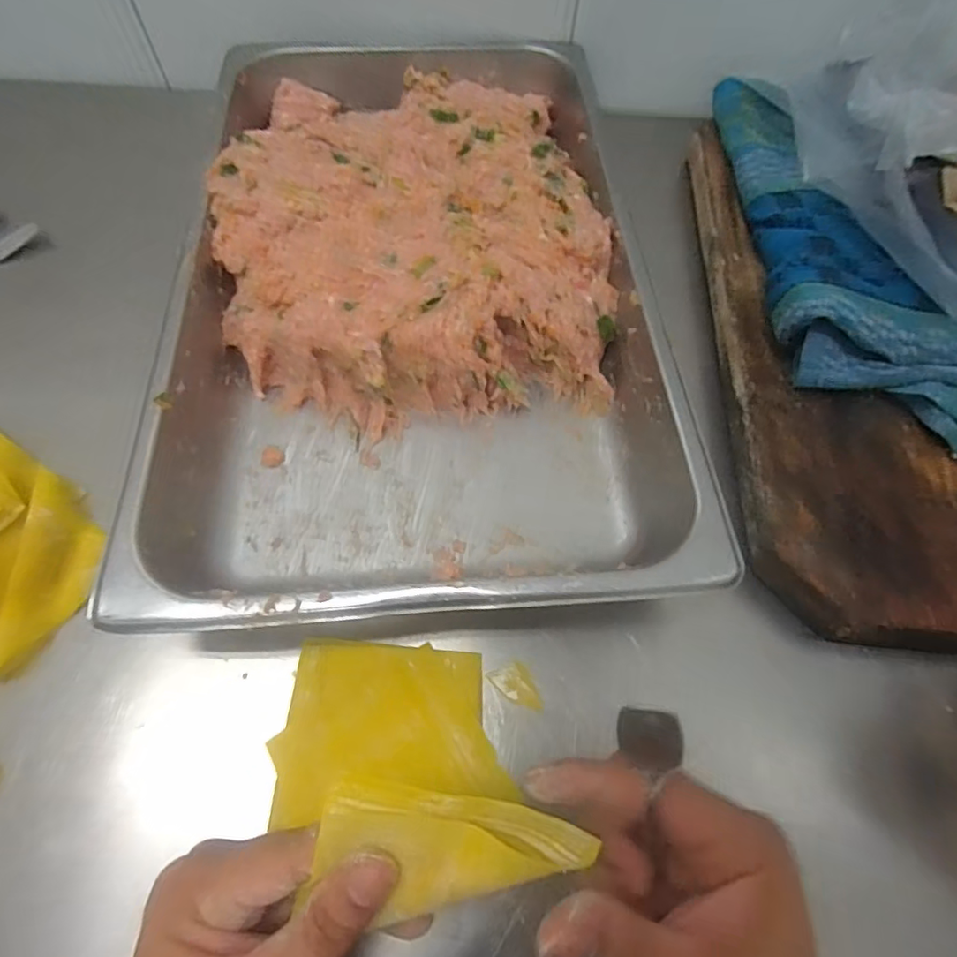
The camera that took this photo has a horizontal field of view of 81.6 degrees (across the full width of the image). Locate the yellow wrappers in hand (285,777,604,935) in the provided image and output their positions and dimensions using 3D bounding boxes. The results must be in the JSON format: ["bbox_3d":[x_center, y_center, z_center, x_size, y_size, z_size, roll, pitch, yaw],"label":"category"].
[{"bbox_3d":[-0.009,0.131,0.187,0.089,0.009,0.044,13,79,-2],"label":"yellow wrappers in hand"}]

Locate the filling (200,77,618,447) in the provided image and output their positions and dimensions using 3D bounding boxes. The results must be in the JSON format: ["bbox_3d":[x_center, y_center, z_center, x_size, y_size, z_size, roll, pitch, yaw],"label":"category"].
[{"bbox_3d":[-0.052,-0.205,0.432,0.271,0.073,0.339,-6,64,-5],"label":"filling"}]

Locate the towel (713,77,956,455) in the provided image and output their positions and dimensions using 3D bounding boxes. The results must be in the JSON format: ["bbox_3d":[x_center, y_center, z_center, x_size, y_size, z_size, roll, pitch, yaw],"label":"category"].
[{"bbox_3d":[0.262,-0.155,0.399,0.173,0.041,0.427,-23,67,-13],"label":"towel"}]

